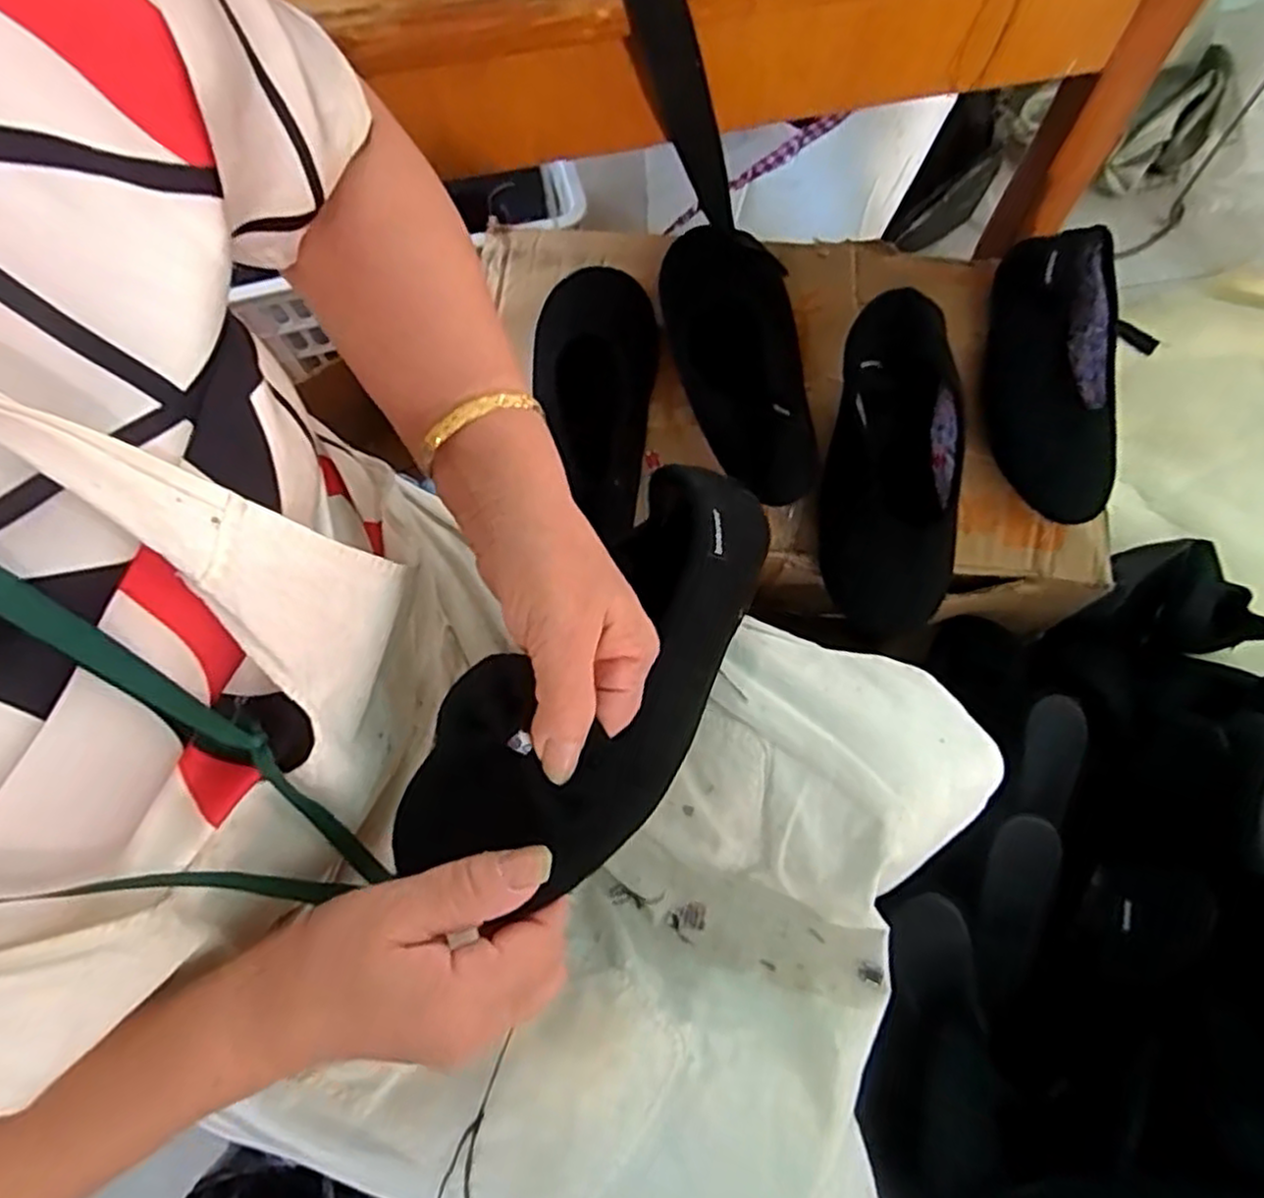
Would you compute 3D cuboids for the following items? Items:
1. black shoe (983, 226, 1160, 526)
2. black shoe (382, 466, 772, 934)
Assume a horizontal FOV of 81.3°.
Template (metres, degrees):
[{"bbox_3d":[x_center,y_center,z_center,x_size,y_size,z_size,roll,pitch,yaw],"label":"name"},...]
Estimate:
[{"bbox_3d":[0.333,-0.174,0.579,0.092,0.068,0.230,12,73,6],"label":"black shoe"},{"bbox_3d":[-0.001,0.023,0.335,0.081,0.057,0.220,30,62,11],"label":"black shoe"}]

